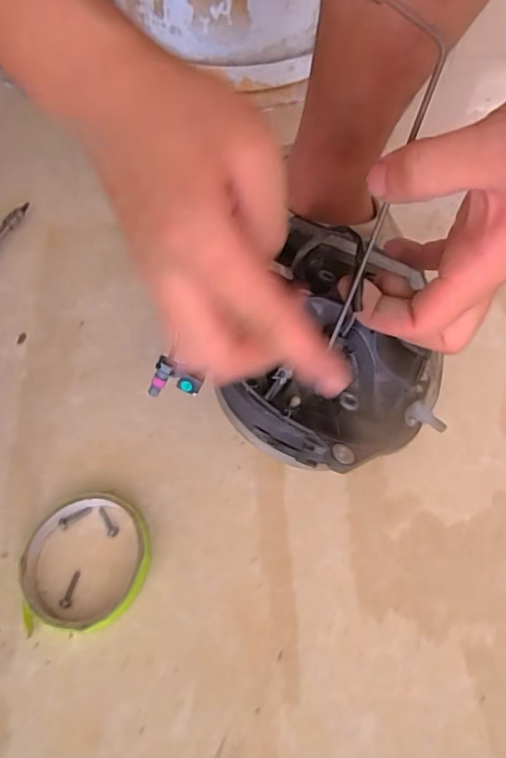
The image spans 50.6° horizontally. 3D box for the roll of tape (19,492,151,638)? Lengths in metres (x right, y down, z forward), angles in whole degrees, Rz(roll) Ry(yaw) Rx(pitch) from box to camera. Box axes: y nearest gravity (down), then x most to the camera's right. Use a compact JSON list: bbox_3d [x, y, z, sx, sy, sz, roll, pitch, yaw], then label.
[{"bbox_3d":[-0.112,0.120,0.360,0.085,0.020,0.090,1,61,0],"label":"roll of tape"}]

